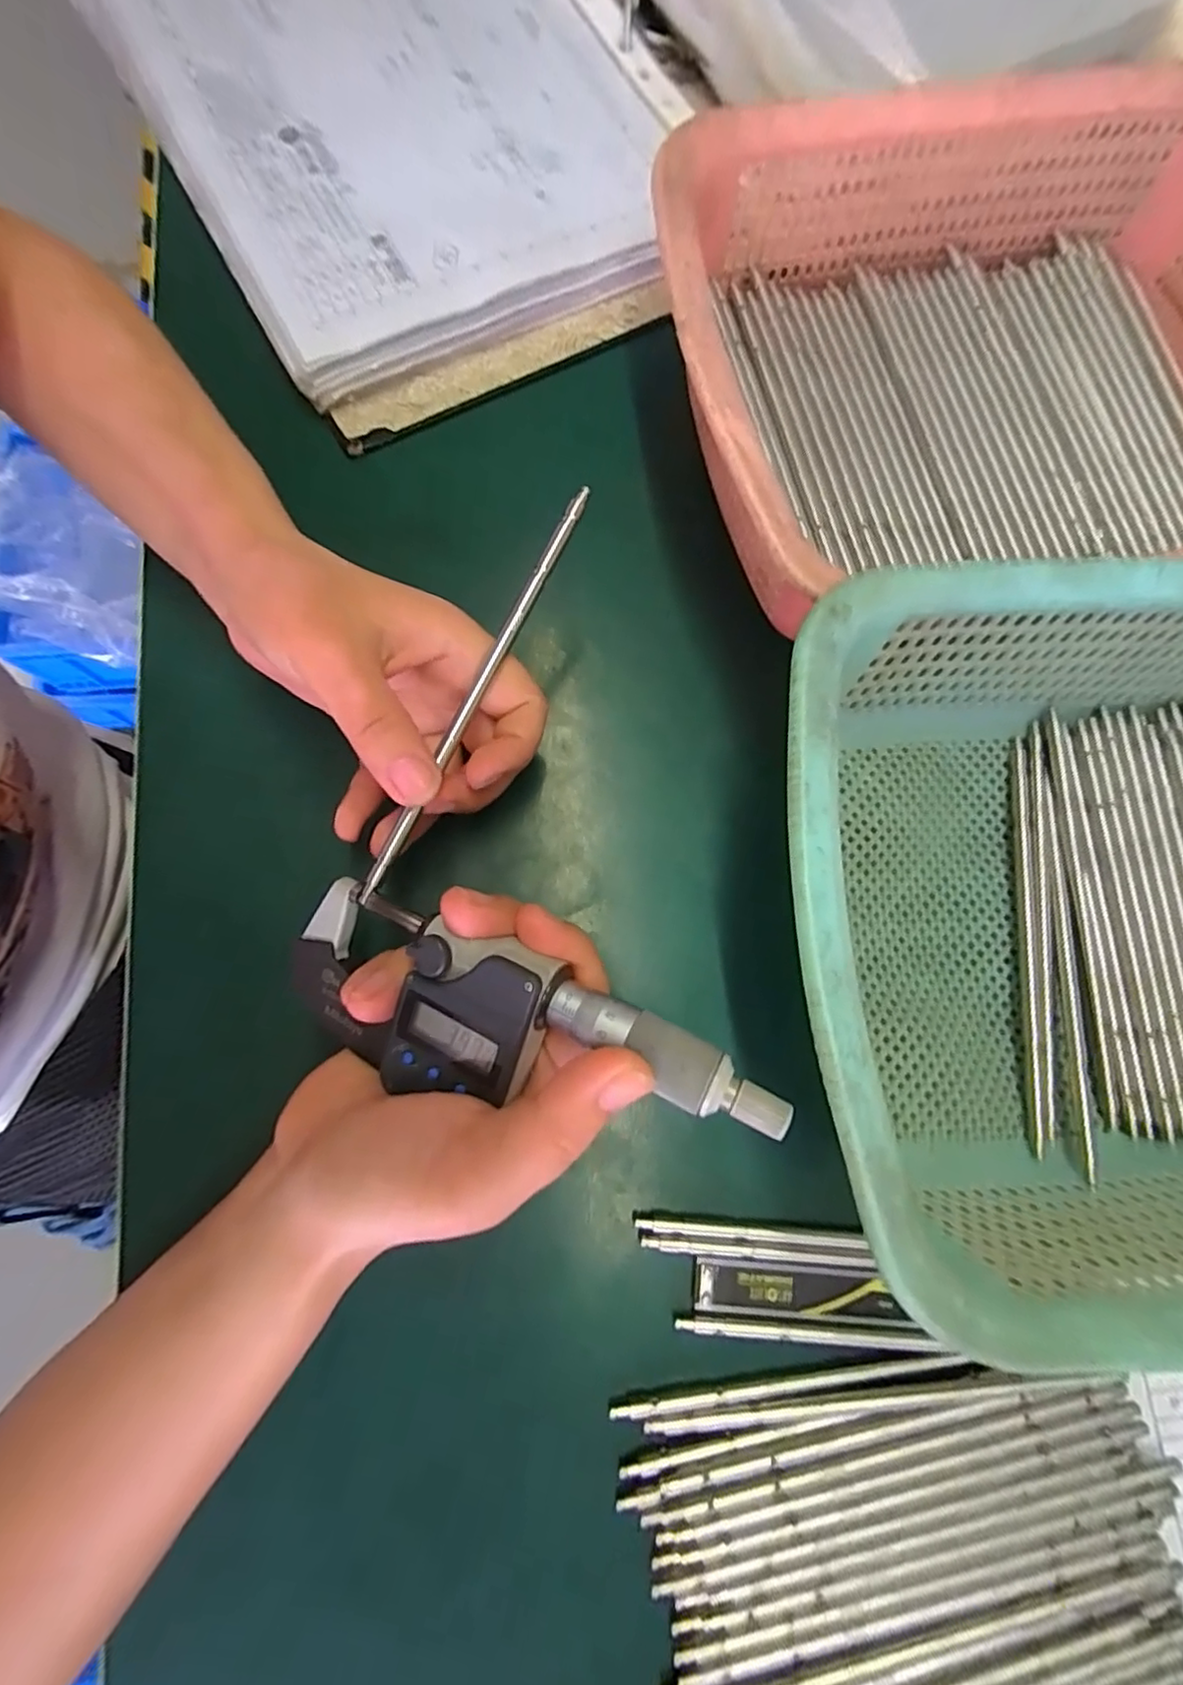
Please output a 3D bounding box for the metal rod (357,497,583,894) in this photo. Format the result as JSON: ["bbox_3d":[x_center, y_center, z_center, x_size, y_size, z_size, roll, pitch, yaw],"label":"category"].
[{"bbox_3d":[-0.038,-0.053,0.215,0.004,0.008,0.163,26,82,4],"label":"metal rod"}]

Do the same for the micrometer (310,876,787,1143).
[{"bbox_3d":[-0.025,0.051,0.182,0.154,0.025,0.049,10,77,20],"label":"micrometer"}]

